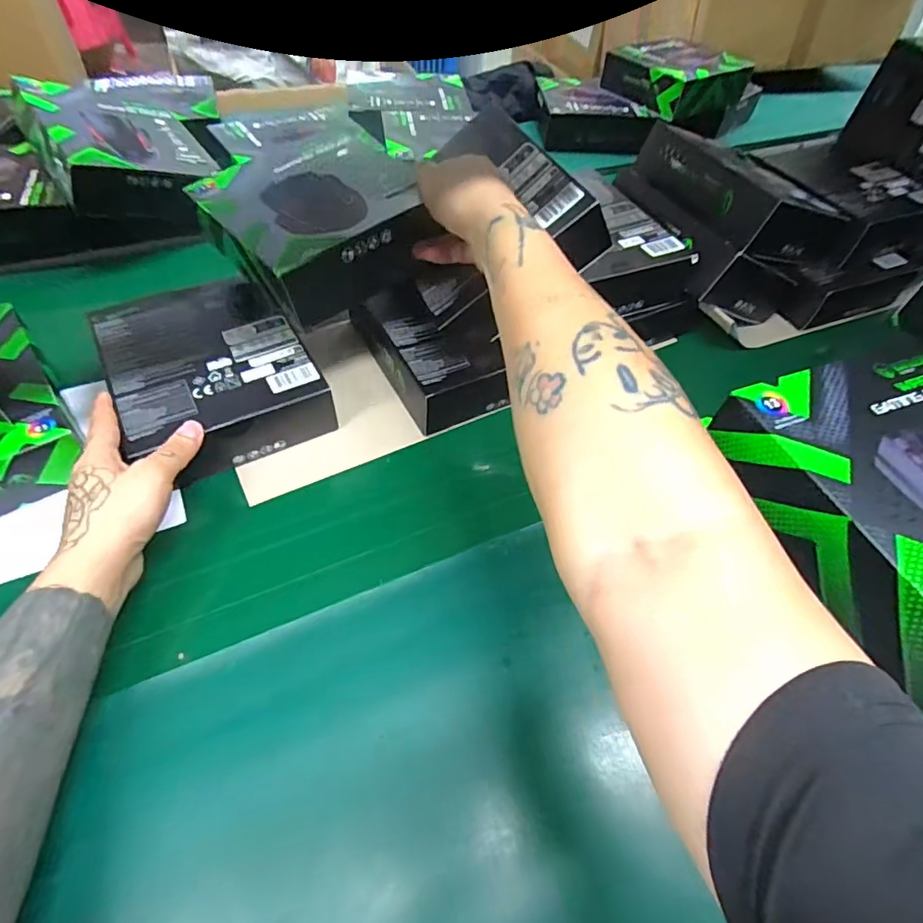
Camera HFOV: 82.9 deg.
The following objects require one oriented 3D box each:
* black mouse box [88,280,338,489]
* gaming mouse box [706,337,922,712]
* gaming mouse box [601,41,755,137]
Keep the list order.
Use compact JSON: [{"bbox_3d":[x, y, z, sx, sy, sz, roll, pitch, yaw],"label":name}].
[{"bbox_3d":[-0.220,-0.083,0.466,0.153,0.058,0.180,-23,59,-21],"label":"black mouse box"},{"bbox_3d":[0.257,0.025,0.288,0.162,0.059,0.187,-13,56,-15],"label":"gaming mouse box"},{"bbox_3d":[0.341,-0.610,0.834,0.178,0.059,0.166,-27,60,-23],"label":"gaming mouse box"}]

